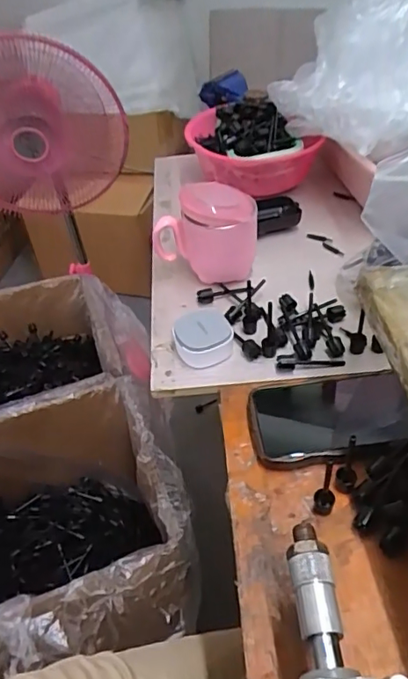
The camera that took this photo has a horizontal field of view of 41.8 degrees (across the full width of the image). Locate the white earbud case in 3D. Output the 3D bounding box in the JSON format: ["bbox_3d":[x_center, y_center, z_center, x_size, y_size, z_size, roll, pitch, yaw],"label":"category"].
[{"bbox_3d":[0.000,-0.003,0.519,0.055,0.033,0.054,-5,44,1],"label":"white earbud case"}]

